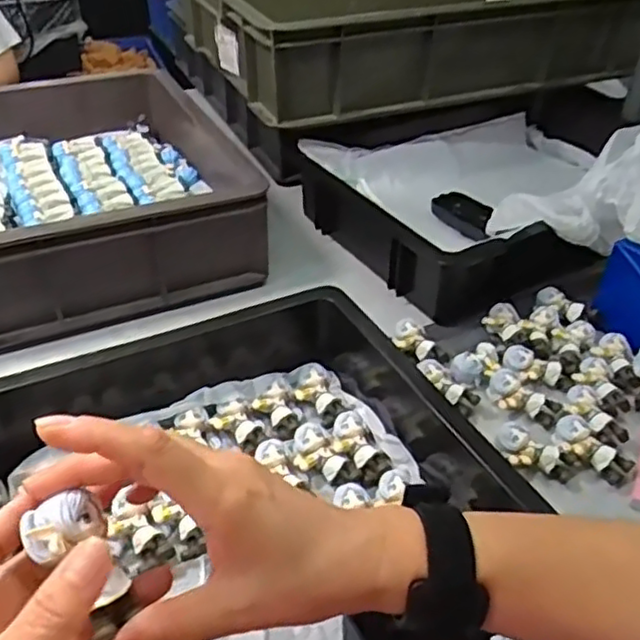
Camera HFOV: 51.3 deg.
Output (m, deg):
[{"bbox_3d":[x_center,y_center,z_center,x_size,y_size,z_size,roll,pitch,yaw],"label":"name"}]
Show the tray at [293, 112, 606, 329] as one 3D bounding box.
[{"bbox_3d":[0.171,-0.138,0.757,0.306,0.088,0.278,-19,42,-25],"label":"tray"}]

